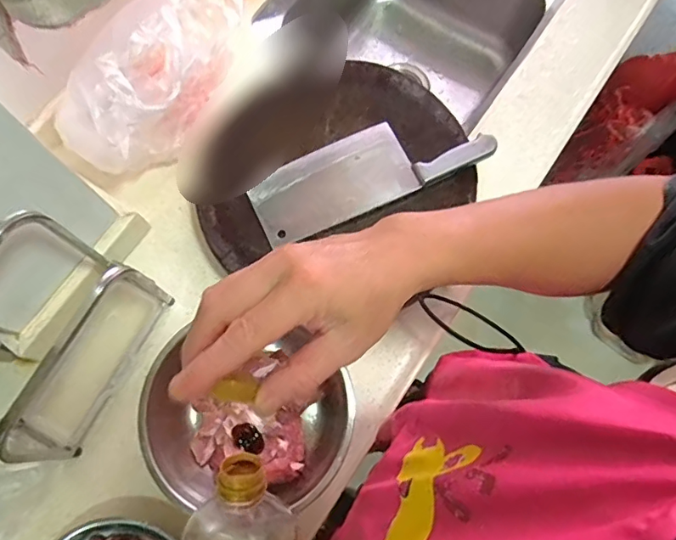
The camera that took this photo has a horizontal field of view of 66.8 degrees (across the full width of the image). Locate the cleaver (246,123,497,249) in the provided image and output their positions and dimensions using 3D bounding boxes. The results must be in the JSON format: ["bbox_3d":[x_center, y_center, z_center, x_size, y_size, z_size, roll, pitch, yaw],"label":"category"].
[{"bbox_3d":[0.040,-0.130,0.660,0.301,0.021,0.097,-23,75,-6],"label":"cleaver"}]

